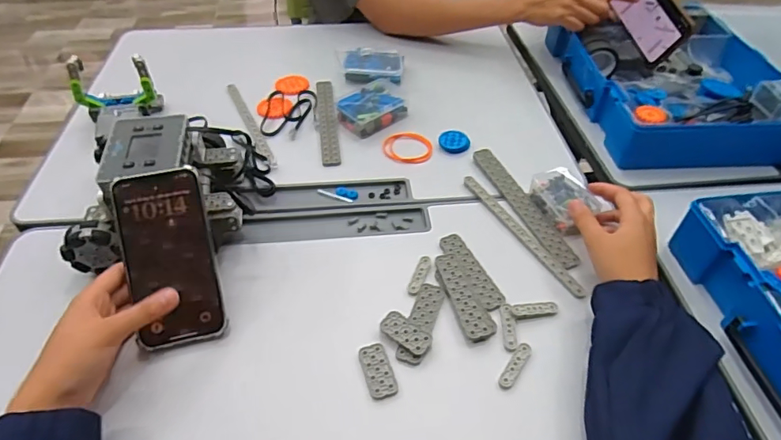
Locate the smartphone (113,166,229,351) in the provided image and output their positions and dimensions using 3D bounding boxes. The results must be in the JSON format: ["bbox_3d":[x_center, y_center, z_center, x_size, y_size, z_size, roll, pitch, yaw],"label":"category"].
[{"bbox_3d":[-0.205,0.035,0.459,0.079,0.009,0.163,-14,90,-10],"label":"smartphone"}]

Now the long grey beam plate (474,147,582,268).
[{"bbox_3d":[0.158,-0.021,0.586,0.032,0.006,0.198,-18,50,-14],"label":"long grey beam plate"}]

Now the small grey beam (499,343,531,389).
[{"bbox_3d":[0.114,0.132,0.448,0.013,0.004,0.048,27,55,24],"label":"small grey beam"}]

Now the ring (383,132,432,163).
[{"bbox_3d":[0.023,-0.098,0.664,0.067,0.004,0.067,5,49,7],"label":"ring"}]

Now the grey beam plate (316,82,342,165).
[{"bbox_3d":[-0.090,-0.146,0.702,0.024,0.005,0.199,-7,48,-5],"label":"grey beam plate"}]

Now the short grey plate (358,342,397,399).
[{"bbox_3d":[-0.012,0.136,0.444,0.025,0.005,0.050,-15,50,-12],"label":"short grey plate"}]

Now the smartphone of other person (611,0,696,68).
[{"bbox_3d":[0.388,-0.298,0.731,0.018,0.080,0.141,5,57,-31],"label":"smartphone of other person"}]

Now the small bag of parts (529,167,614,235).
[{"bbox_3d":[0.203,-0.028,0.572,0.061,0.023,0.086,-17,50,-13],"label":"small bag of parts"}]

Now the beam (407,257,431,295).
[{"bbox_3d":[0.030,0.057,0.516,0.014,0.005,0.048,16,51,15],"label":"beam"}]

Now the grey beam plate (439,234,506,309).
[{"bbox_3d":[0.085,0.052,0.520,0.027,0.006,0.102,-19,50,-15],"label":"grey beam plate"}]

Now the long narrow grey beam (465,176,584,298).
[{"bbox_3d":[0.146,0.013,0.556,0.016,0.007,0.195,-24,52,-19],"label":"long narrow grey beam"}]

